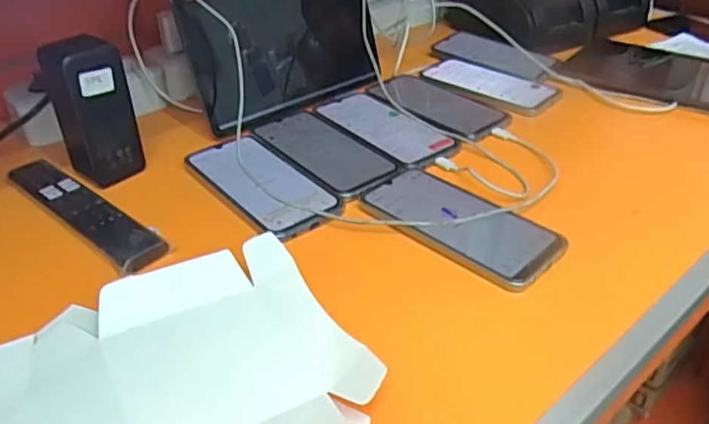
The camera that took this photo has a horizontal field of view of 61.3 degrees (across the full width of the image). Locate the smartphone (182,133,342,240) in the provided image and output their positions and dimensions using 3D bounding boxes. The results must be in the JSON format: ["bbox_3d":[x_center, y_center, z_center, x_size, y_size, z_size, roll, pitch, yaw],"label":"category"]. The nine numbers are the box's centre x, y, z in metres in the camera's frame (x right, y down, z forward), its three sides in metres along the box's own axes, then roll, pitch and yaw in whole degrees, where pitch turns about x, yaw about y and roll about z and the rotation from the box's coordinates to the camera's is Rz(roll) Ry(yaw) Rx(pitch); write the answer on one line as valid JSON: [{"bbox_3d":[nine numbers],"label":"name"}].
[{"bbox_3d":[-0.089,-0.031,0.571,0.080,0.005,0.173,-27,43,-32],"label":"smartphone"}]

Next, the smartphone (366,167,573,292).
[{"bbox_3d":[0.087,0.008,0.512,0.170,0.005,0.089,30,45,35],"label":"smartphone"}]

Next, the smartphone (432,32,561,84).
[{"bbox_3d":[0.193,-0.219,0.828,0.172,0.015,0.085,25,42,31],"label":"smartphone"}]

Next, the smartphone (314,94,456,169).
[{"bbox_3d":[0.028,-0.097,0.665,0.080,0.004,0.183,-25,42,-30],"label":"smartphone"}]

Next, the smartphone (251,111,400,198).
[{"bbox_3d":[-0.037,-0.066,0.622,0.080,0.005,0.174,-25,42,-31],"label":"smartphone"}]

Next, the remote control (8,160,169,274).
[{"bbox_3d":[-0.241,-0.002,0.530,0.200,0.014,0.047,25,43,31],"label":"remote control"}]

